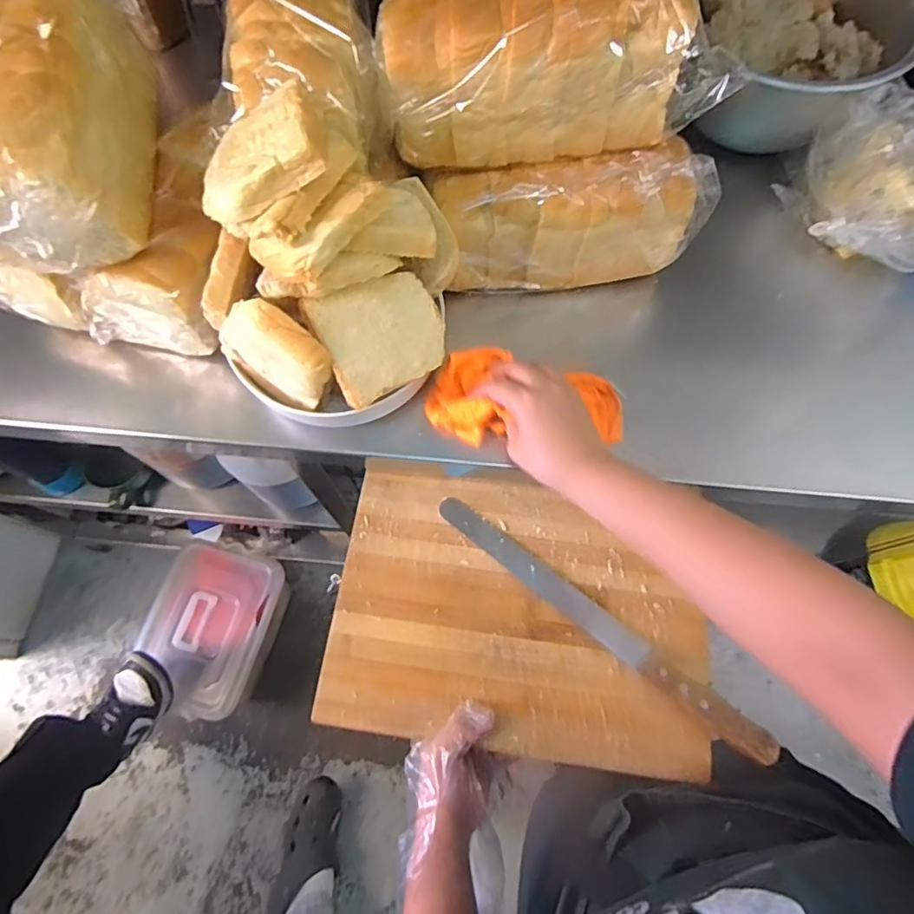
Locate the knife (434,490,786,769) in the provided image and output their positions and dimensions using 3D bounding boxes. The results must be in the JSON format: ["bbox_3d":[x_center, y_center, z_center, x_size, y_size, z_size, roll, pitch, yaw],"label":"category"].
[{"bbox_3d":[0.132,0.156,0.540,0.366,0.026,0.029,37,74,13],"label":"knife"}]

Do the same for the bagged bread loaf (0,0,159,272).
[{"bbox_3d":[-0.311,-0.260,0.424,0.110,0.112,0.221,-5,70,-2],"label":"bagged bread loaf"}]

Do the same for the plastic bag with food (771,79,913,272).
[{"bbox_3d":[0.419,-0.266,0.549,0.165,0.112,0.083,41,75,14],"label":"plastic bag with food"}]

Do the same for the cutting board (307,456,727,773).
[{"bbox_3d":[0.061,0.143,0.545,0.349,0.015,0.259,7,70,3],"label":"cutting board"}]

